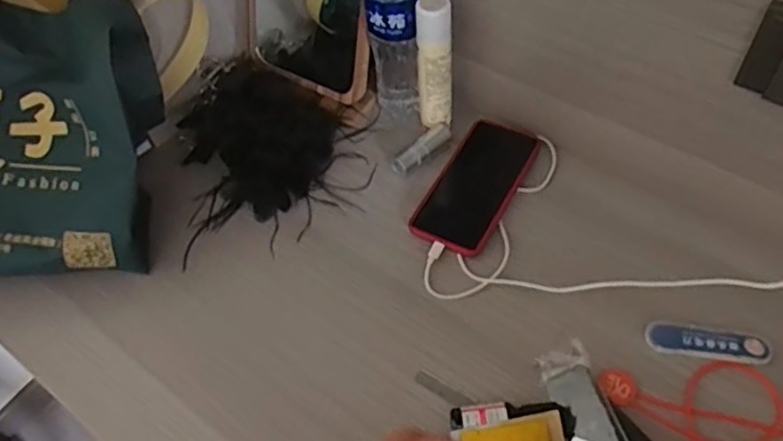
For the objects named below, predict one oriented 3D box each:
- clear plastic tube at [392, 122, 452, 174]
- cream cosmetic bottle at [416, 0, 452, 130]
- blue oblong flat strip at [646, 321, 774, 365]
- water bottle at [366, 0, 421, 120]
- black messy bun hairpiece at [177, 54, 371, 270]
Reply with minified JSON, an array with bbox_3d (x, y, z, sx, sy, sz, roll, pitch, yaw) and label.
[{"bbox_3d":[0.034,-0.076,0.704,0.078,0.018,0.021,-40,61,-21],"label":"clear plastic tube"},{"bbox_3d":[0.044,-0.155,0.675,0.033,0.152,0.034,-4,55,2],"label":"cream cosmetic bottle"},{"bbox_3d":[0.273,0.105,0.568,0.099,0.004,0.027,7,56,9],"label":"blue oblong flat strip"},{"bbox_3d":[0.006,-0.192,0.662,0.059,0.207,0.062,-3,55,3],"label":"water bottle"},{"bbox_3d":[-0.135,-0.087,0.723,0.187,0.046,0.226,-15,55,-6],"label":"black messy bun hairpiece"}]

